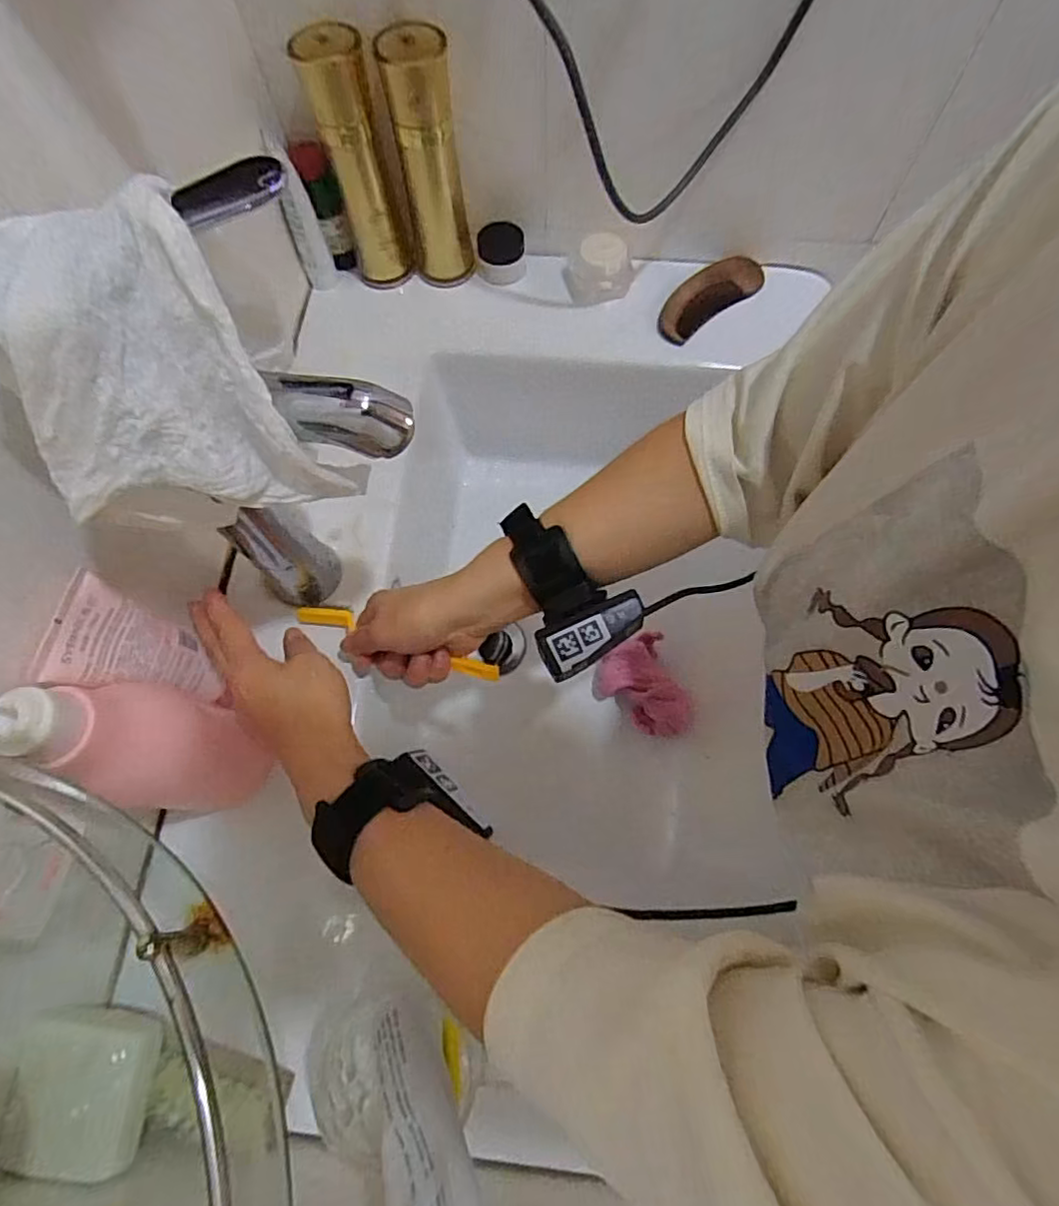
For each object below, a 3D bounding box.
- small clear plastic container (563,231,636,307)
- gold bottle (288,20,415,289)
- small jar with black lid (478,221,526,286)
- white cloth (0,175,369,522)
[{"bbox_3d":[0.064,-0.316,0.565,0.060,0.046,0.055,-9,69,-2],"label":"small clear plastic container"},{"bbox_3d":[-0.141,-0.360,0.508,0.053,0.179,0.044,-15,69,-4],"label":"gold bottle"},{"bbox_3d":[-0.027,-0.332,0.575,0.044,0.031,0.048,-1,69,1],"label":"small jar with black lid"},{"bbox_3d":[-0.150,-0.085,0.252,0.105,0.136,0.036,-28,41,-12],"label":"white cloth"}]

